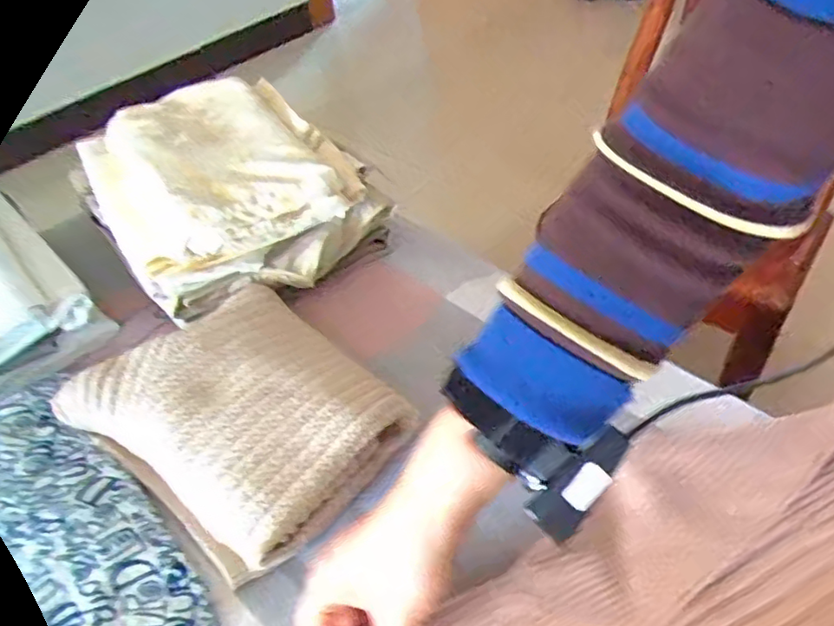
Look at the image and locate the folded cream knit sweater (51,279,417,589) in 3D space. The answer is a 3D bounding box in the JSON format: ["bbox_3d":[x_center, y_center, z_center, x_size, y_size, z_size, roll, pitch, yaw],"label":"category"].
[{"bbox_3d":[-0.139,0.078,0.489,0.196,0.045,0.216,-37,52,-26],"label":"folded cream knit sweater"}]

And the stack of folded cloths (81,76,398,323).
[{"bbox_3d":[-0.205,-0.138,0.658,0.245,0.108,0.286,-32,50,-23],"label":"stack of folded cloths"}]

